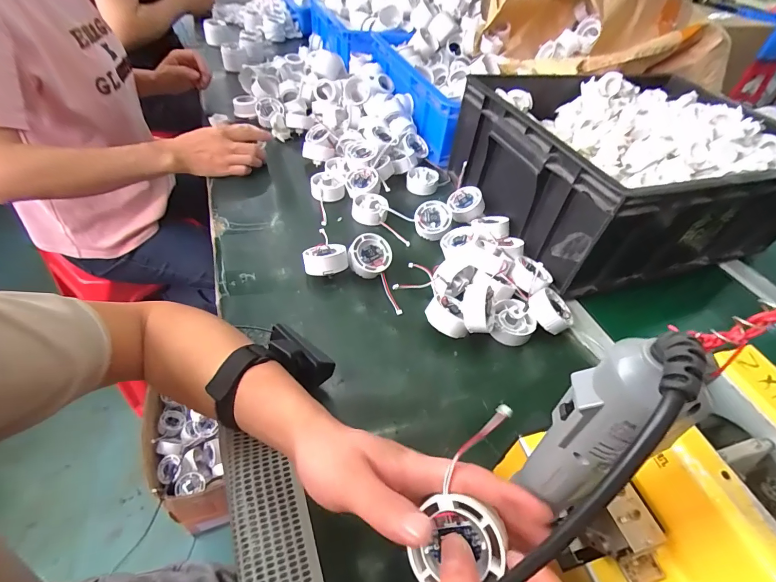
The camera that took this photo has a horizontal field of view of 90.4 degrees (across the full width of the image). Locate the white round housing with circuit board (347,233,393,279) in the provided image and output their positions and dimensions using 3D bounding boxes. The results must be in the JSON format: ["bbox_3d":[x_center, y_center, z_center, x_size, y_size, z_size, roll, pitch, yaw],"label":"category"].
[{"bbox_3d":[-0.024,-0.047,0.518,0.054,0.026,0.057,3,73,-14],"label":"white round housing with circuit board"}]

